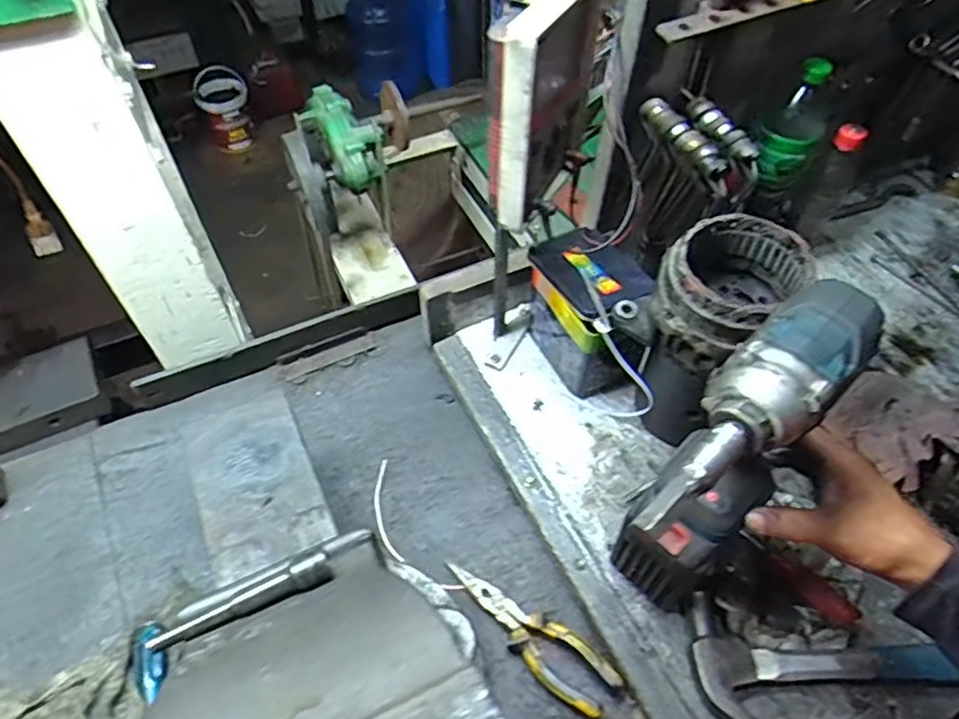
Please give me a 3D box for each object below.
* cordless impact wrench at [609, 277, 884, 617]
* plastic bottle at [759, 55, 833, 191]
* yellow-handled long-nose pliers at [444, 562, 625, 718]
[{"bbox_3d":[0.165,0.077,0.438,0.069,0.209,0.198,32,59,21],"label":"cordless impact wrench"},{"bbox_3d":[0.343,-0.255,0.698,0.069,0.132,0.052,23,56,16],"label":"plastic bottle"},{"bbox_3d":[0.045,0.258,0.602,0.187,0.015,0.052,34,60,22],"label":"yellow-handled long-nose pliers"}]

